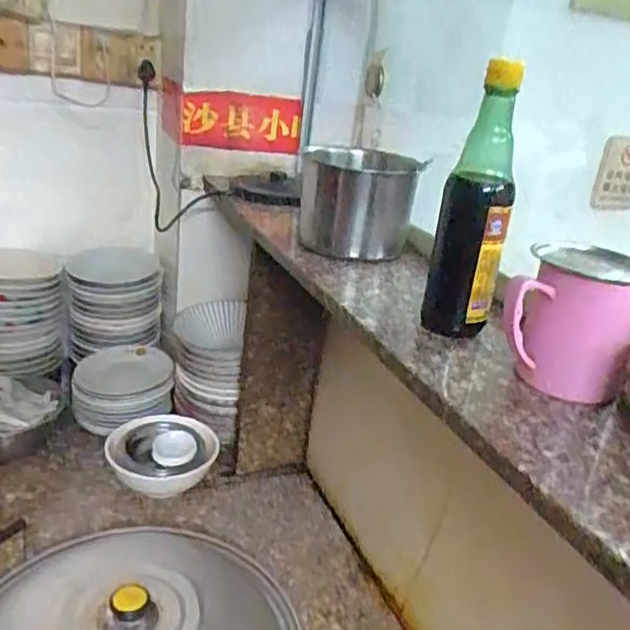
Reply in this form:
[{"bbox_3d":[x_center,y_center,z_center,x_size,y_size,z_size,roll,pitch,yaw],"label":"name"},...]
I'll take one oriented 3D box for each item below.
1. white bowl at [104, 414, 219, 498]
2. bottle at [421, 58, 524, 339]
[{"bbox_3d":[-0.240,0.239,1.026,0.162,0.083,0.162,6,23,-3],"label":"white bowl"},{"bbox_3d":[0.141,-0.093,0.555,0.057,0.231,0.057,11,23,8],"label":"bottle"}]

